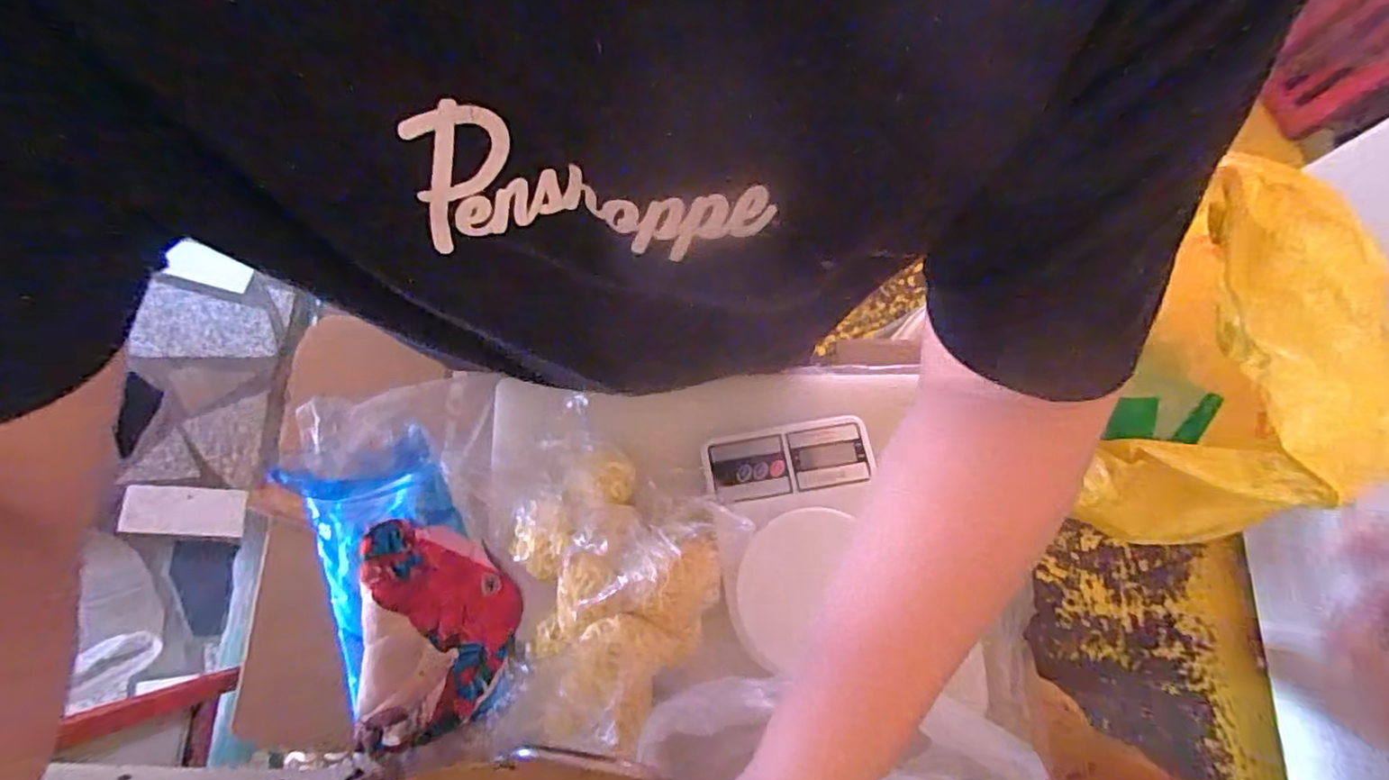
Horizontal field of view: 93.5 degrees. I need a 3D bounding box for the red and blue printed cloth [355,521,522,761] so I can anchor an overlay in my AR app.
[{"bbox_3d":[-0.221,0.210,0.549,0.133,0.033,0.182,6,78,0],"label":"red and blue printed cloth"}]

